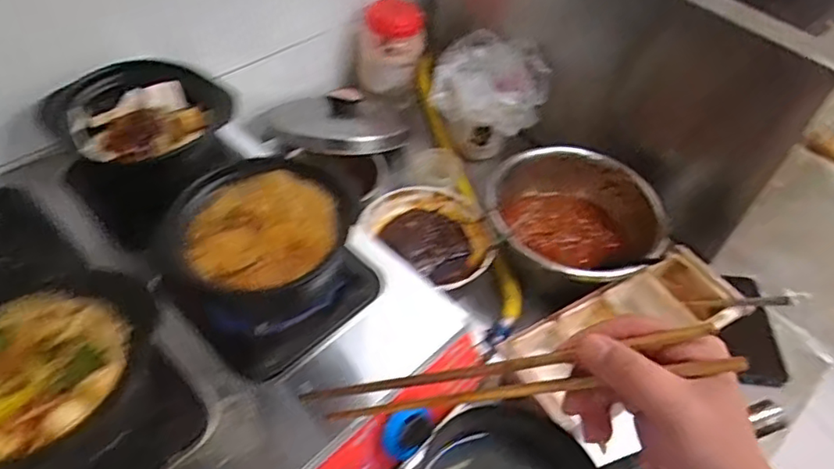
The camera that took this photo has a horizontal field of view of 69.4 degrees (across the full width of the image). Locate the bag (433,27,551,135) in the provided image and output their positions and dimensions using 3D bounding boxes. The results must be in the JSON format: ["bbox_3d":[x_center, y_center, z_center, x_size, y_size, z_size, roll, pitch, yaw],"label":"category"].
[{"bbox_3d":[0.109,-0.229,0.912,0.166,0.095,0.165,10,49,3],"label":"bag"}]

